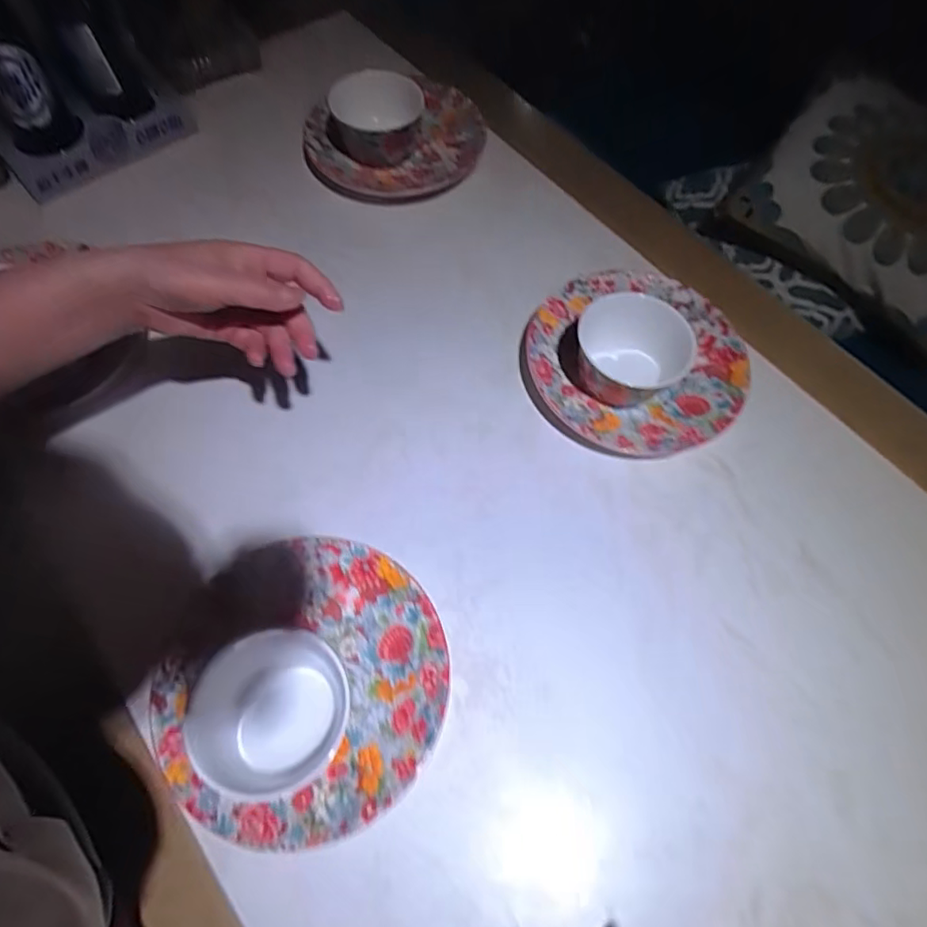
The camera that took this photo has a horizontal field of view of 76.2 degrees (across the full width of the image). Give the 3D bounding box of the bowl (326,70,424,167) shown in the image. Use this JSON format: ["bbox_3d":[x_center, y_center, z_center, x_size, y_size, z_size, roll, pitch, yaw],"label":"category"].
[{"bbox_3d":[-0.104,-0.399,0.685,0.109,0.054,0.111,1,64,-1],"label":"bowl"}]

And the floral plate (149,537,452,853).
[{"bbox_3d":[-0.116,0.160,0.440,0.203,0.035,0.203,1,64,-1],"label":"floral plate"}]

